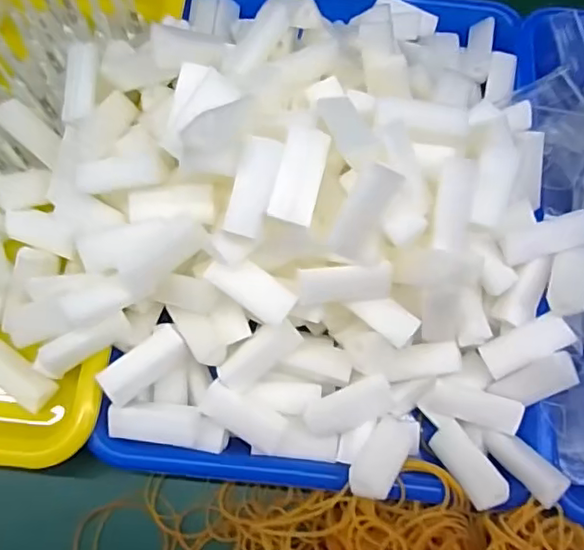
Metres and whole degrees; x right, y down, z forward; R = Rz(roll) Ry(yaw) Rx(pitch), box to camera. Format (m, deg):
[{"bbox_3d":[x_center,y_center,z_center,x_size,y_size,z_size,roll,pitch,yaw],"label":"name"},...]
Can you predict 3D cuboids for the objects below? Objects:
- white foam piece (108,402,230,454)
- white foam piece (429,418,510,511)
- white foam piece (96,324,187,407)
[{"bbox_3d":[-0.064,0.078,0.309,0.061,0.016,0.020,9,85,-4],"label":"white foam piece"},{"bbox_3d":[0.091,0.098,0.305,0.019,0.010,0.047,-25,44,-10],"label":"white foam piece"},{"bbox_3d":[-0.076,0.045,0.303,0.046,0.015,0.018,-43,76,-15],"label":"white foam piece"}]

